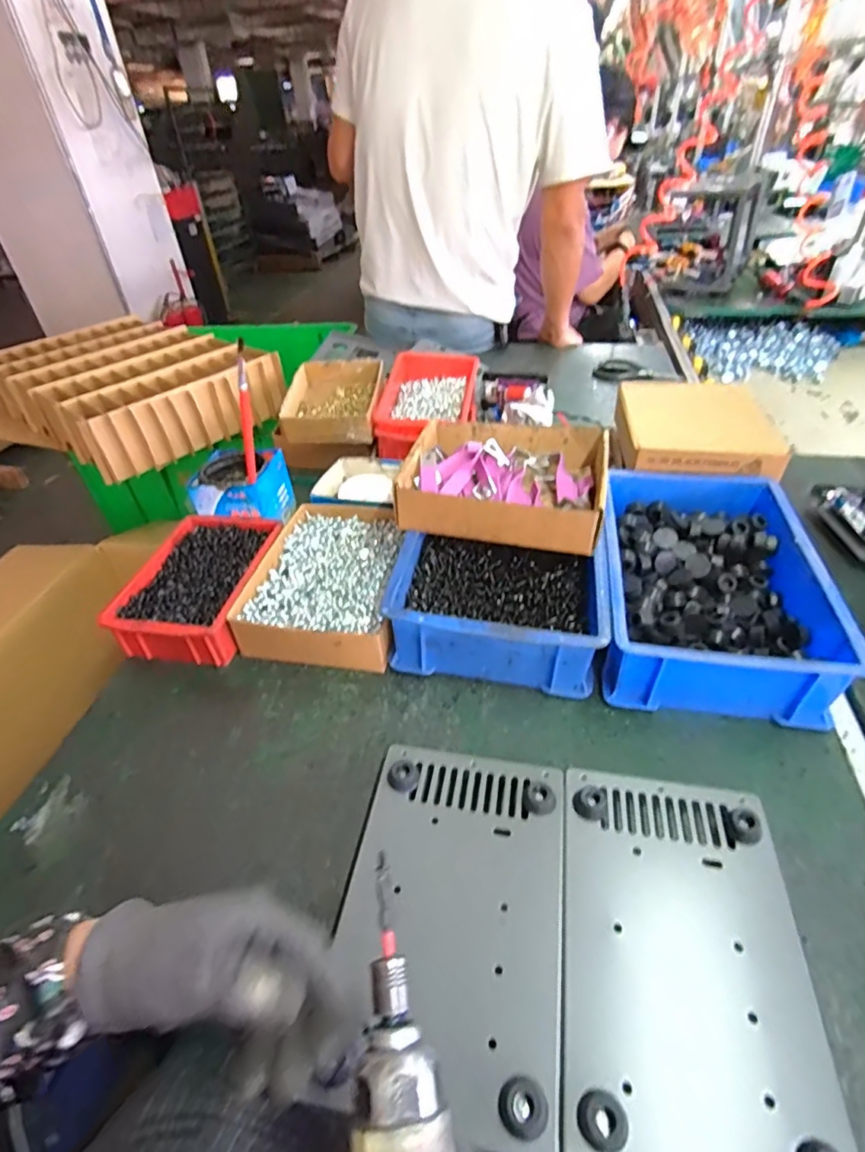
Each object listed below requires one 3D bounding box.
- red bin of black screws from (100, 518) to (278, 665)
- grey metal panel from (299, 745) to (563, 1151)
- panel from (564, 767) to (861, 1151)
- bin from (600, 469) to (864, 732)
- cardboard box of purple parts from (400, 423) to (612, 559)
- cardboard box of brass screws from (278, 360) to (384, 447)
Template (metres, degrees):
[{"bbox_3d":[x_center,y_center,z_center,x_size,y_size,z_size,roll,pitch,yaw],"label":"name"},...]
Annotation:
[{"bbox_3d":[-0.256,0.009,0.614,0.135,0.052,0.196,2,42,6],"label":"red bin of black screws"},{"bbox_3d":[0.013,0.227,0.377,0.143,0.029,0.223,5,41,10],"label":"grey metal panel"},{"bbox_3d":[0.161,0.237,0.352,0.143,0.023,0.227,5,41,10],"label":"panel"},{"bbox_3d":[0.277,0.004,0.572,0.198,0.087,0.297,6,42,10],"label":"bin"},{"bbox_3d":[0.083,-0.112,0.624,0.210,0.052,0.190,7,42,12],"label":"cardboard box of purple parts"},{"bbox_3d":[-0.150,-0.266,0.835,0.134,0.054,0.178,-2,40,3],"label":"cardboard box of brass screws"}]

